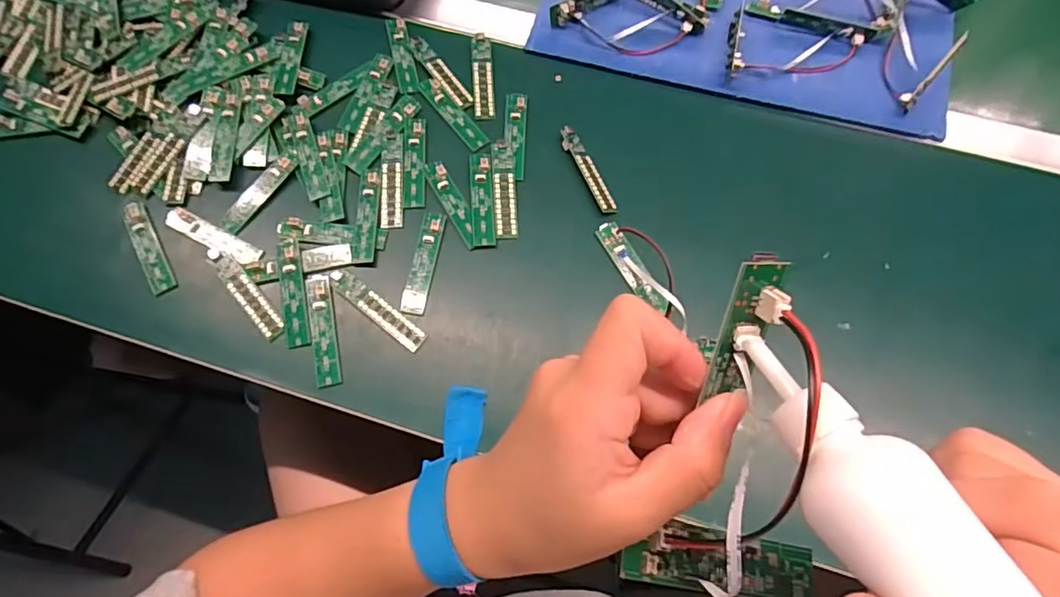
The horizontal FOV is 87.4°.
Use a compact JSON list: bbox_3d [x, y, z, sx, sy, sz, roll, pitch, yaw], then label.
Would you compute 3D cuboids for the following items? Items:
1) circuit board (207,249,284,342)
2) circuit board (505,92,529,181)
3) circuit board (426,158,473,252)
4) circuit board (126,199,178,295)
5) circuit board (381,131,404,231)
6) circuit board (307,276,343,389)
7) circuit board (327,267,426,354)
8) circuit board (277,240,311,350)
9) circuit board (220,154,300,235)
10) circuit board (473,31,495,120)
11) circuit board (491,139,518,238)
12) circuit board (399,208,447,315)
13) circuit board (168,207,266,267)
[{"bbox_3d":[-0.214,-0.006,0.416,0.016,0.006,0.087,-38,74,-14],"label":"circuit board"},{"bbox_3d":[-0.012,-0.136,0.462,0.018,0.004,0.082,2,69,0],"label":"circuit board"},{"bbox_3d":[-0.061,-0.077,0.442,0.017,0.004,0.082,-25,71,-9],"label":"circuit board"},{"bbox_3d":[-0.296,-0.040,0.430,0.018,0.005,0.081,-28,72,-10],"label":"circuit board"},{"bbox_3d":[-0.111,-0.098,0.450,0.017,0.004,0.087,-2,69,-1],"label":"circuit board"},{"bbox_3d":[-0.151,0.022,0.406,0.017,0.004,0.083,-12,69,-5],"label":"circuit board"},{"bbox_3d":[-0.114,0.007,0.411,0.086,0.006,0.017,36,73,13],"label":"circuit board"},{"bbox_3d":[-0.177,-0.006,0.415,0.018,0.005,0.086,-11,69,-4],"label":"circuit board"},{"bbox_3d":[-0.219,-0.085,0.446,0.019,0.005,0.073,35,73,12],"label":"circuit board"},{"bbox_3d":[-0.041,-0.197,0.486,0.018,0.004,0.086,-3,69,-1],"label":"circuit board"},{"bbox_3d":[-0.020,-0.089,0.448,0.019,0.004,0.087,-2,69,-1],"label":"circuit board"},{"bbox_3d":[-0.082,-0.028,0.426,0.020,0.004,0.082,10,69,4],"label":"circuit board"},{"bbox_3d":[-0.248,-0.049,0.432,0.088,0.005,0.017,26,71,9],"label":"circuit board"}]

